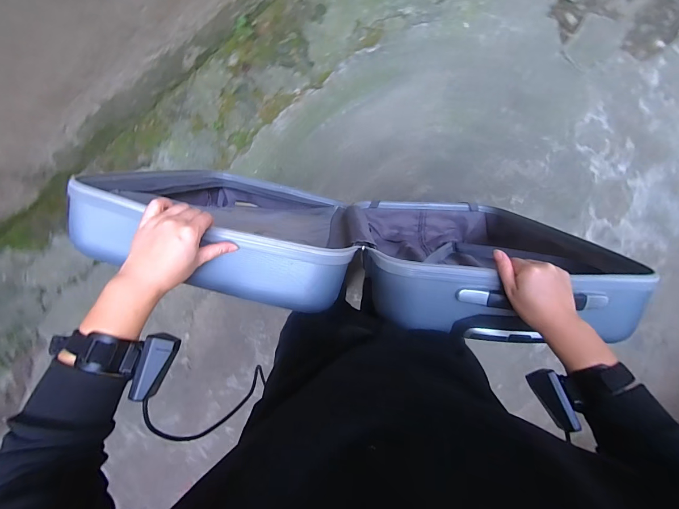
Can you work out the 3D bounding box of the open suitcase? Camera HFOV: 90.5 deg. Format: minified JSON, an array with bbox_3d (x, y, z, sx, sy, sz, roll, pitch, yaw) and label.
[{"bbox_3d":[0.042,-0.035,0.765,0.918,0.615,0.197,6,99,-3],"label":"open suitcase"}]

